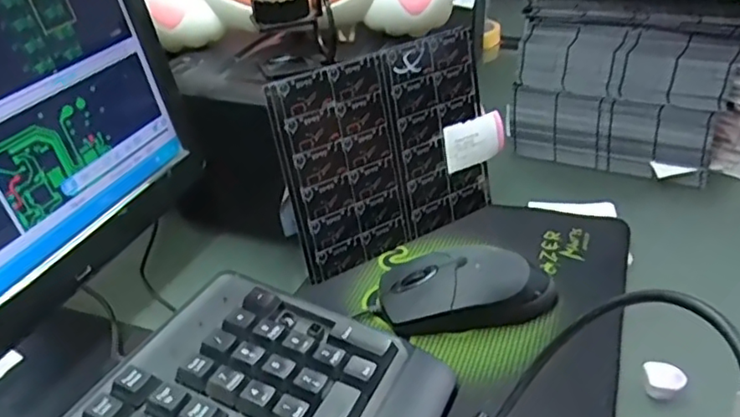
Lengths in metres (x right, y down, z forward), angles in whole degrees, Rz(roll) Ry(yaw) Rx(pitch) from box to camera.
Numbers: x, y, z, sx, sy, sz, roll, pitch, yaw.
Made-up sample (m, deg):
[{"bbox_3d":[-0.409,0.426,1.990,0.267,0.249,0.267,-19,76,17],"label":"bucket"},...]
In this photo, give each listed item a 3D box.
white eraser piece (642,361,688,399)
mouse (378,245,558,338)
[{"bbox_3d":[0.161,0.096,0.329,0.021,0.013,0.018,16,37,28],"label":"white eraser piece"},{"bbox_3d":[0.063,0.053,0.377,0.111,0.035,0.052,-3,33,1],"label":"mouse"}]

